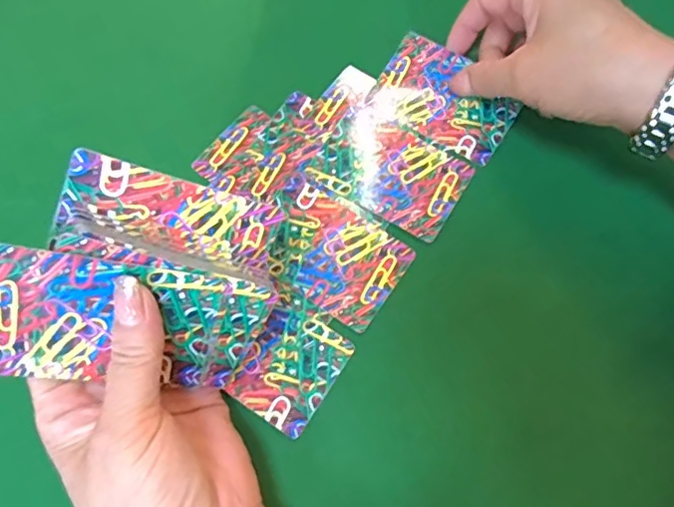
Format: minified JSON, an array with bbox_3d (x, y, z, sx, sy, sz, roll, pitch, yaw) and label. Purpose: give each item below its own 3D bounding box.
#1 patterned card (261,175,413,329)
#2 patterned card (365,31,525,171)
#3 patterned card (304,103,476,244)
[{"bbox_3d":[-0.004,-0.003,0.315,0.083,0.004,0.059,33,73,15],"label":"patterned card"},{"bbox_3d":[0.067,-0.096,0.347,0.087,0.007,0.057,33,80,12],"label":"patterned card"},{"bbox_3d":[0.032,-0.051,0.333,0.087,0.004,0.059,31,72,14],"label":"patterned card"}]

